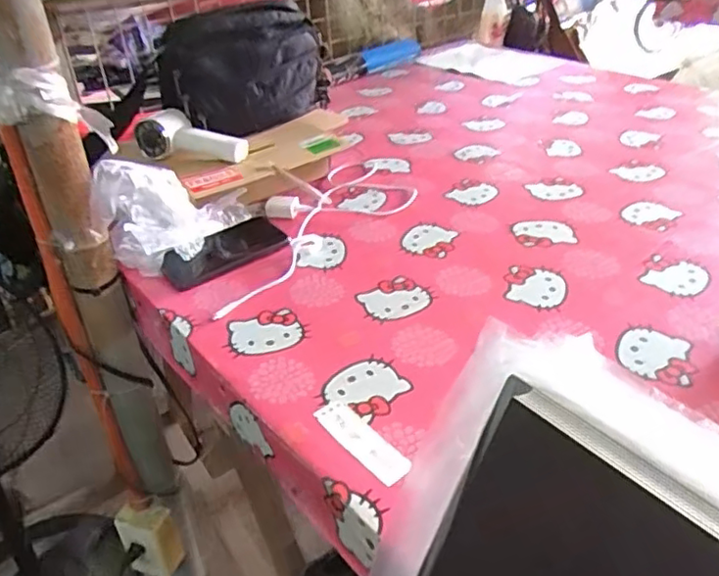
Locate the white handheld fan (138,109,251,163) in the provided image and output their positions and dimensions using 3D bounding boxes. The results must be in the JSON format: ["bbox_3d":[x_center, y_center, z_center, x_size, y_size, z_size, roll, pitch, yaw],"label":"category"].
[{"bbox_3d":[-0.241,-0.218,0.907,0.150,0.054,0.076,10,37,19],"label":"white handheld fan"}]

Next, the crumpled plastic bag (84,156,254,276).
[{"bbox_3d":[-0.230,-0.099,0.787,0.188,0.139,0.087,-15,36,-17],"label":"crumpled plastic bag"}]

